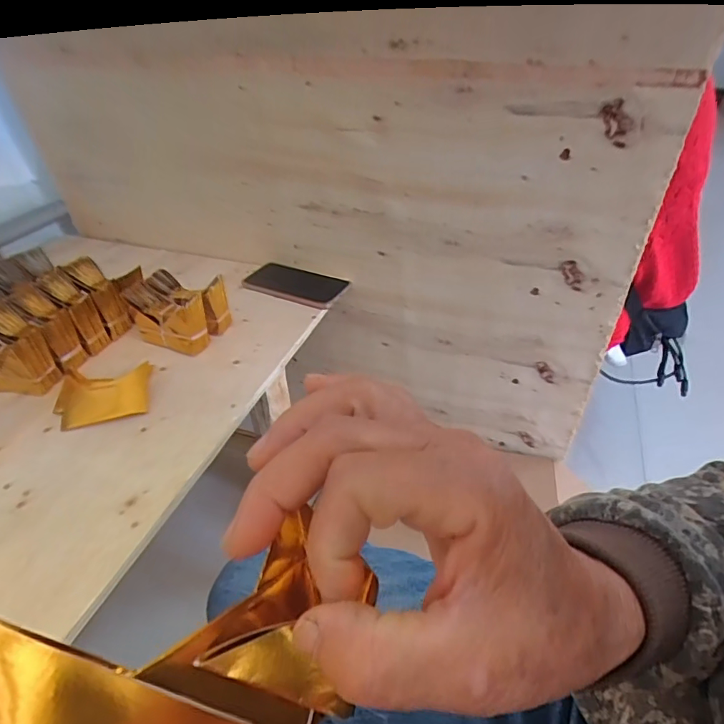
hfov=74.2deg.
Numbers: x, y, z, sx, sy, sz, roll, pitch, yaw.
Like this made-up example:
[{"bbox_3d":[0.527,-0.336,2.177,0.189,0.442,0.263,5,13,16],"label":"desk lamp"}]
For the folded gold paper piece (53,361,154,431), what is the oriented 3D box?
[{"bbox_3d":[-0.304,0.036,0.566,0.103,0.017,0.092,-9,39,-8],"label":"folded gold paper piece"}]

